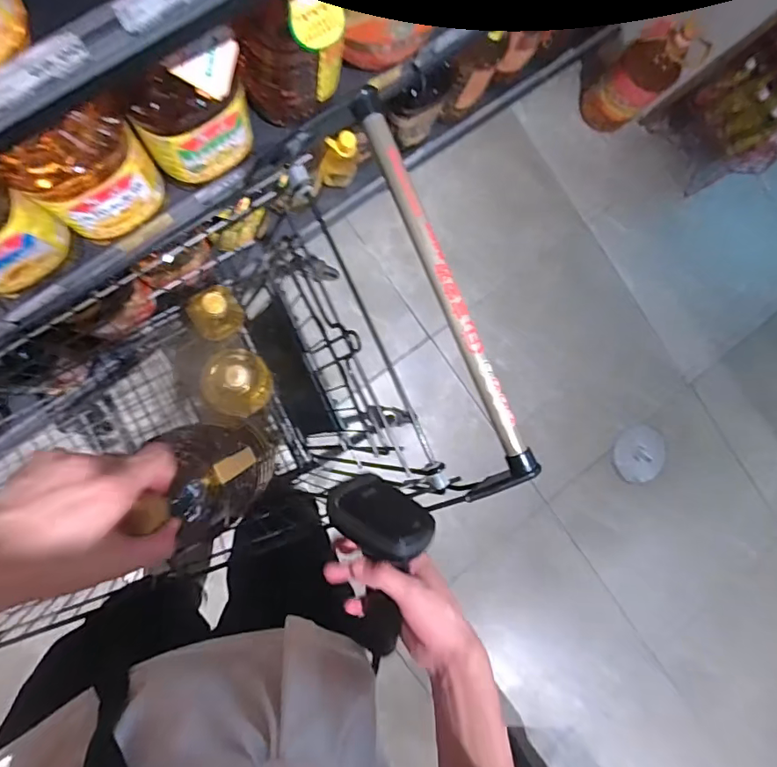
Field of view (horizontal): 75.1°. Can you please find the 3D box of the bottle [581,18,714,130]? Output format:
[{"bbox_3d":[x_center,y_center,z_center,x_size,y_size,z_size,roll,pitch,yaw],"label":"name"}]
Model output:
[{"bbox_3d":[0.644,-0.788,1.291,0.151,0.344,0.137,-38,96,-9],"label":"bottle"}]

